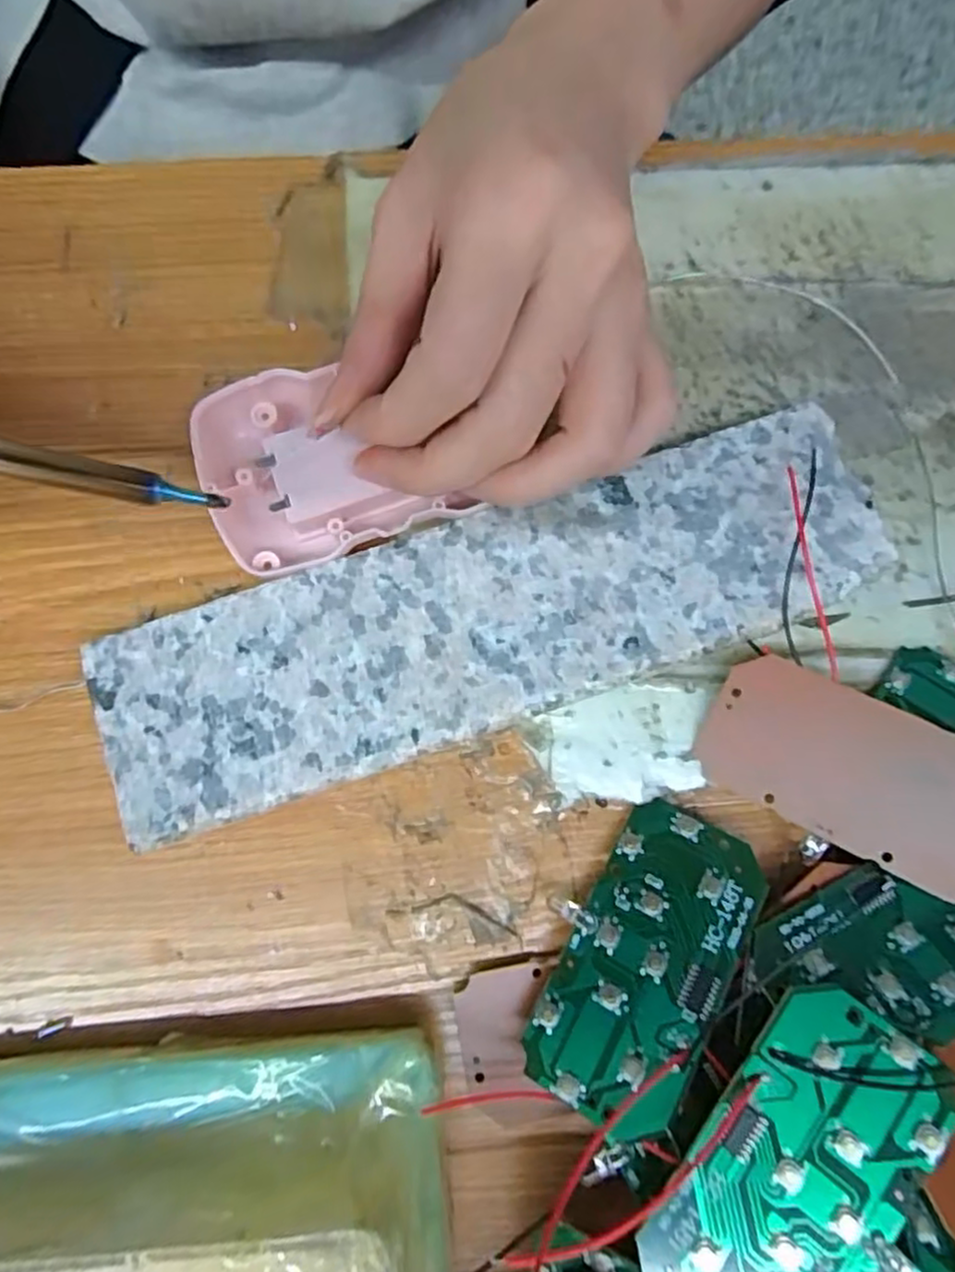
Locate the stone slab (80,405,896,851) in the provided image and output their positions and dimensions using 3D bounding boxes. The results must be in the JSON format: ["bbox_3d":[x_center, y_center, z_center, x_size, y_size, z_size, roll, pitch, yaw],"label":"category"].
[{"bbox_3d":[0.005,-0.004,0.190,0.206,0.018,0.056,-19,79,-4],"label":"stone slab"}]

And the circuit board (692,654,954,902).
[{"bbox_3d":[0.096,0.034,0.179,0.074,0.004,0.037,26,95,20],"label":"circuit board"}]

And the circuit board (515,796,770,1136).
[{"bbox_3d":[0.042,0.080,0.173,0.038,0.004,0.073,24,71,21],"label":"circuit board"}]

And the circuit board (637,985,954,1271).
[{"bbox_3d":[0.066,0.113,0.146,0.036,0.012,0.073,36,81,5],"label":"circuit board"}]

